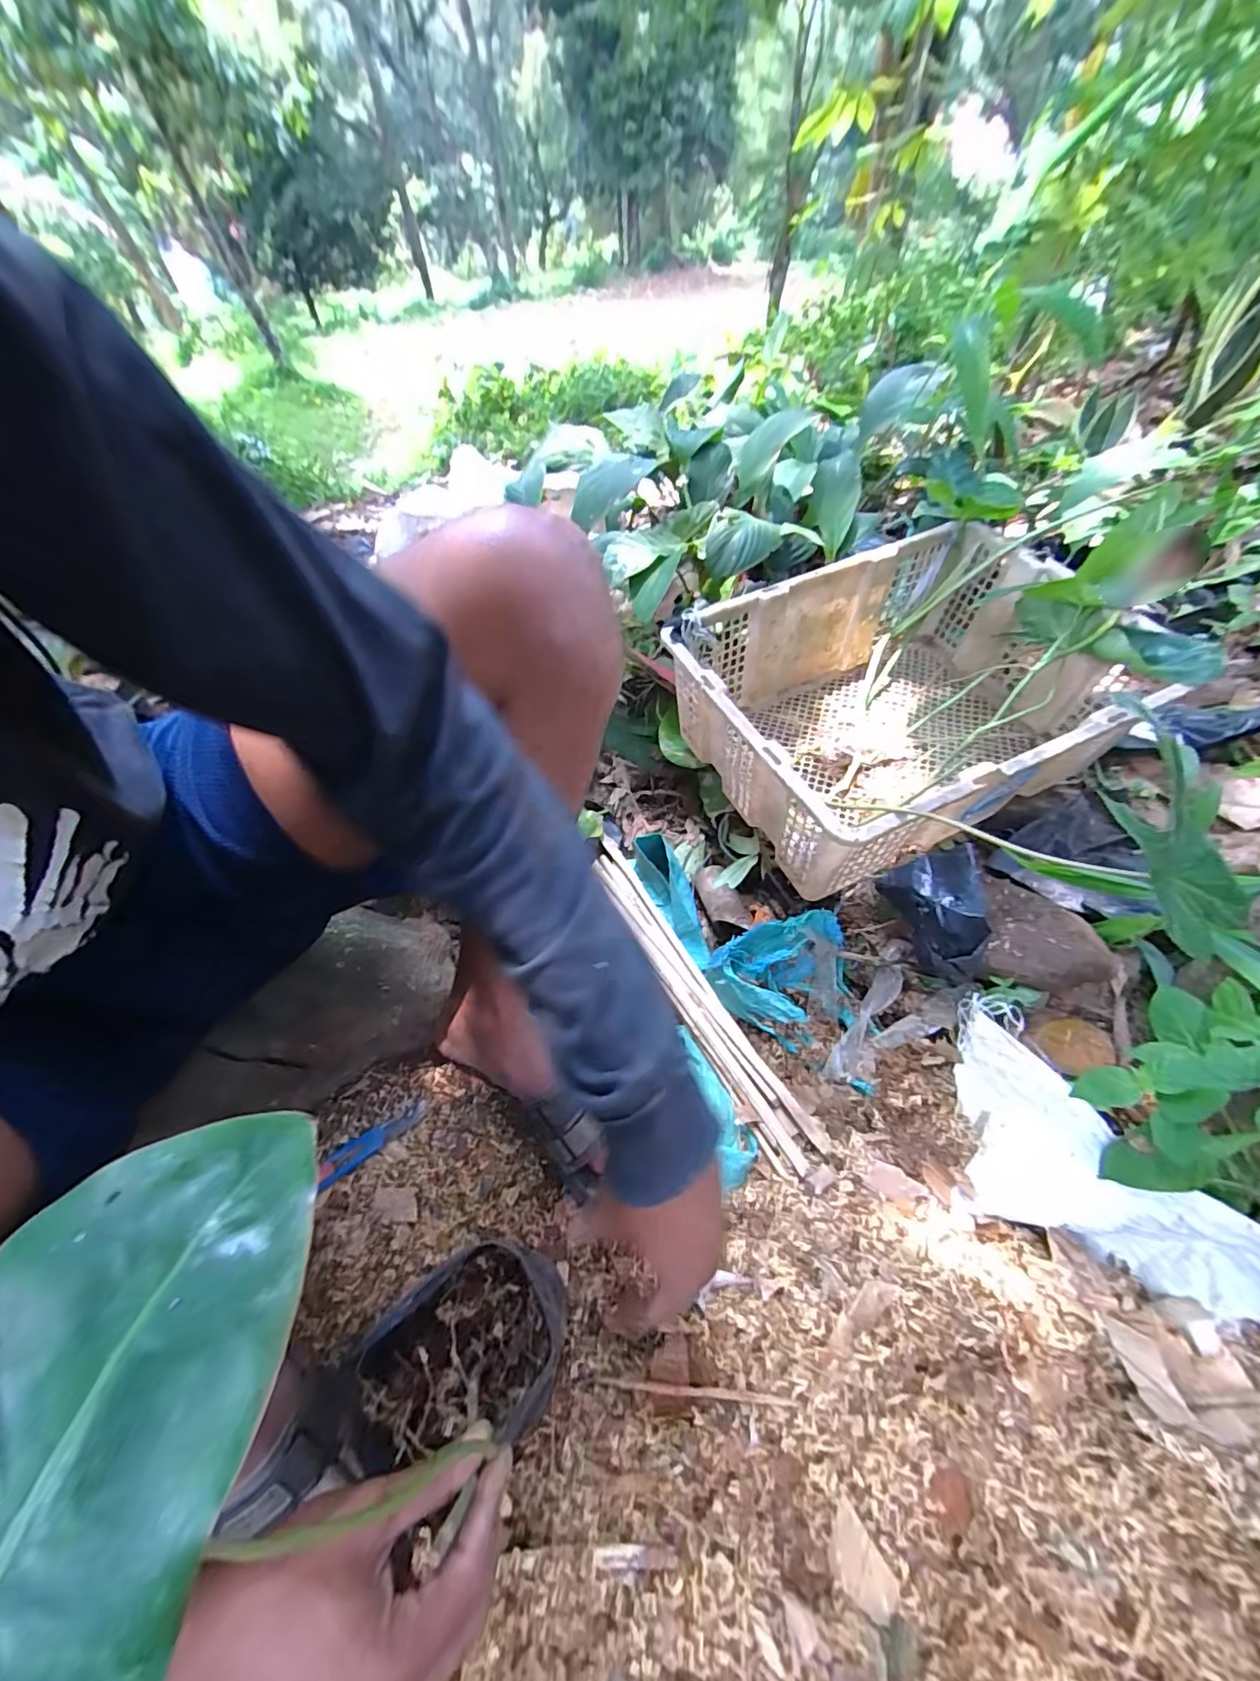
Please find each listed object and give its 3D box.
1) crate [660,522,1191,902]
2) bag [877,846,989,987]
[{"bbox_3d":[0.318,-0.162,0.654,0.463,0.204,0.348,-21,54,-15],"label":"crate"},{"bbox_3d":[0.311,0.073,0.538,0.054,0.097,0.122,-18,53,-12],"label":"bag"}]

